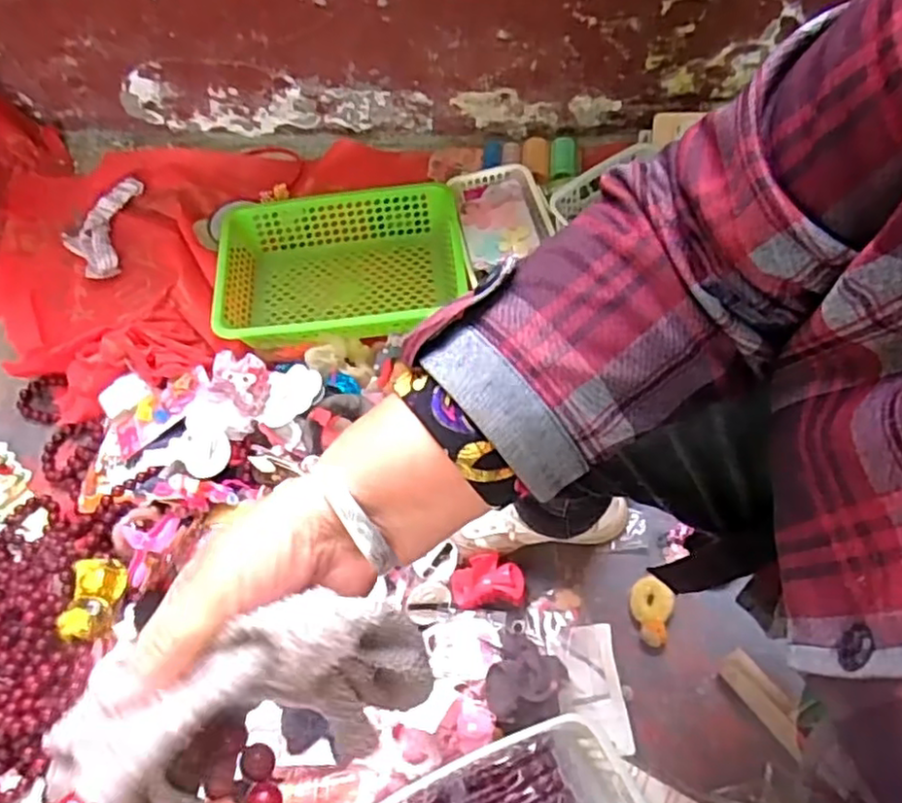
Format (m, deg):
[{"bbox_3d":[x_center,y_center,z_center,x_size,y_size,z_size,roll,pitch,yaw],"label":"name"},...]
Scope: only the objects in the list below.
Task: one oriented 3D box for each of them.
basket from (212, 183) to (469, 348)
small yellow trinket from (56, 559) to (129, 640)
[{"bbox_3d":[-0.150,-0.180,0.936,0.328,0.086,0.238,-5,63,1],"label":"basket"},{"bbox_3d":[-0.378,0.209,0.723,0.048,0.025,0.080,3,63,6],"label":"small yellow trinket"}]

